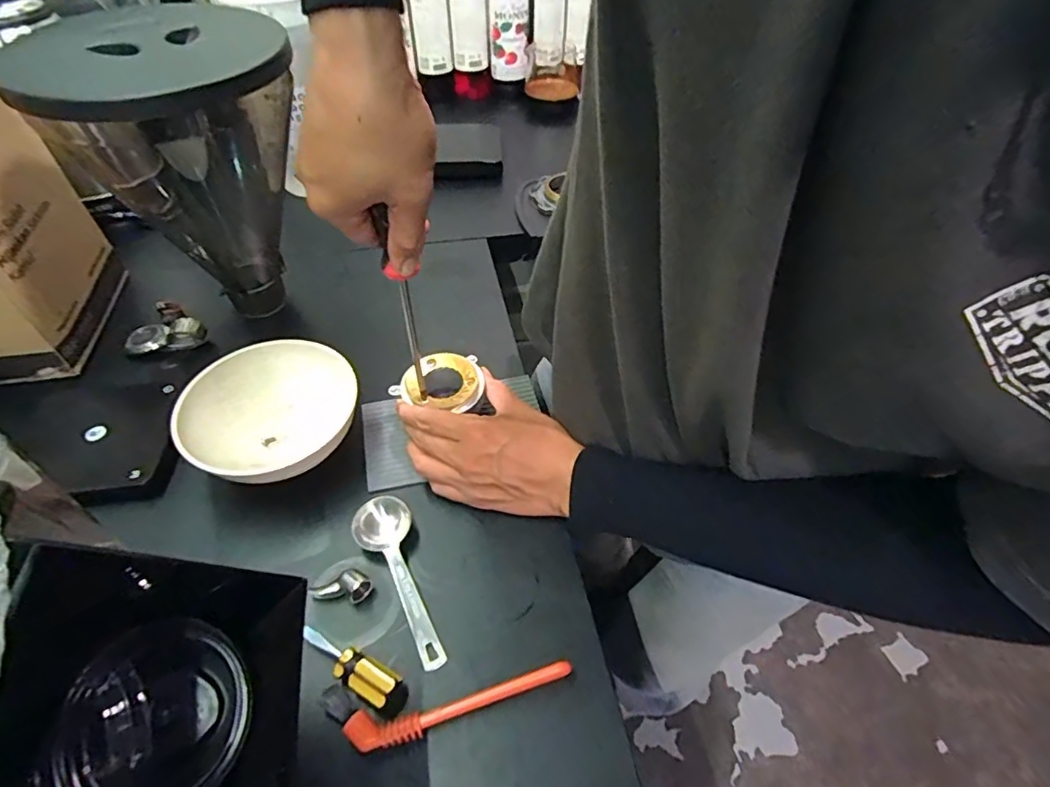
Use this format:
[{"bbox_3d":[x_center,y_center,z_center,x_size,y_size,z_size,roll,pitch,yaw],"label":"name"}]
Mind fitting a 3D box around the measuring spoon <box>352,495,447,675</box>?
[{"bbox_3d":[-0.092,0.137,0.402,0.041,0.019,0.132,-20,52,-17],"label":"measuring spoon"}]

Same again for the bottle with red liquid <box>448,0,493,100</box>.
[{"bbox_3d":[-0.098,-0.655,0.932,0.071,0.262,0.058,-3,49,-3],"label":"bottle with red liquid"}]

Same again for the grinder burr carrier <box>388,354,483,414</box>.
[{"bbox_3d":[-0.078,-0.011,0.478,0.080,0.018,0.062,-4,50,-6],"label":"grinder burr carrier"}]

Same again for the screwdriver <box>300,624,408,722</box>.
[{"bbox_3d":[-0.115,0.180,0.360,0.084,0.021,0.022,26,53,21],"label":"screwdriver"}]

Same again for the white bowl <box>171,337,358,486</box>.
[{"bbox_3d":[-0.214,0.016,0.469,0.131,0.051,0.125,0,49,0],"label":"white bowl"}]

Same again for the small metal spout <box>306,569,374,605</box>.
[{"bbox_3d":[-0.135,0.139,0.398,0.043,0.017,0.025,9,49,7],"label":"small metal spout"}]

